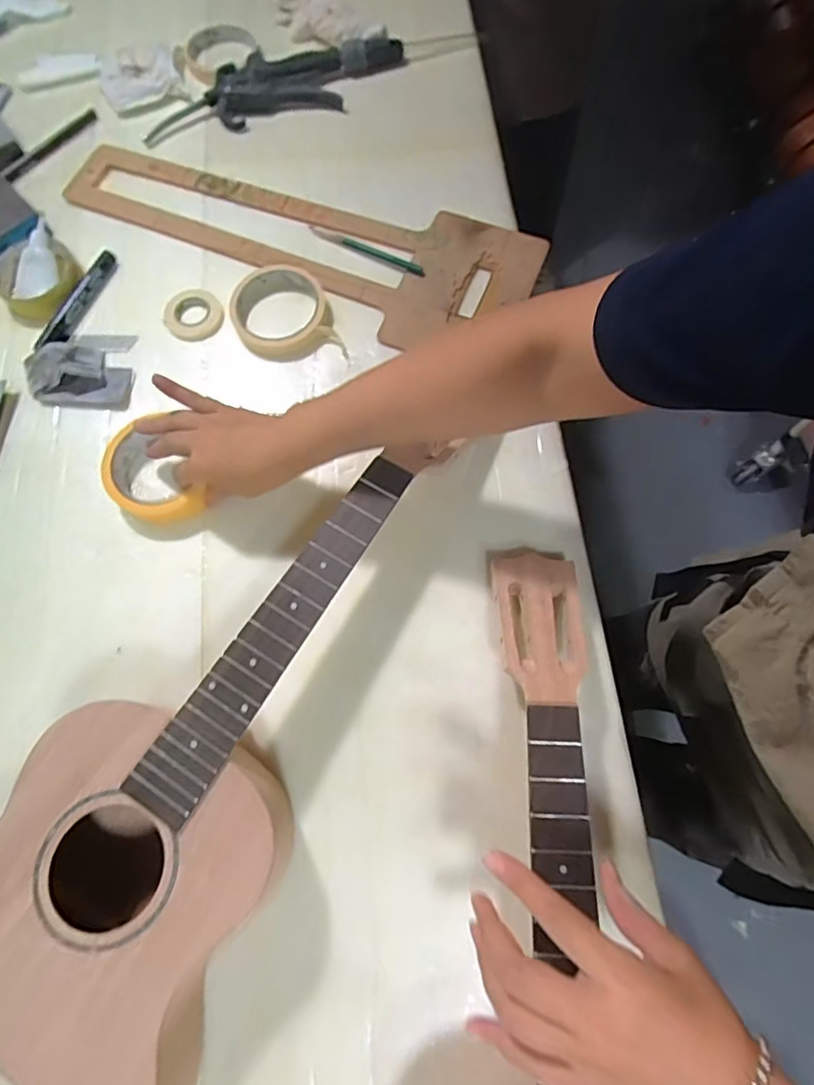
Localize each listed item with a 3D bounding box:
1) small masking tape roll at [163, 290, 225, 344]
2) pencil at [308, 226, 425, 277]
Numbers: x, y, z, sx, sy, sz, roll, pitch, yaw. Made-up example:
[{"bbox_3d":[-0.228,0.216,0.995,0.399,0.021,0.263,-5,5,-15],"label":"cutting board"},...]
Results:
[{"bbox_3d":[-0.210,-0.225,0.555,0.051,0.012,0.055,0,72,0],"label":"small masking tape roll"},{"bbox_3d":[-0.041,-0.301,0.578,0.133,0.008,0.010,29,74,9],"label":"pencil"}]

